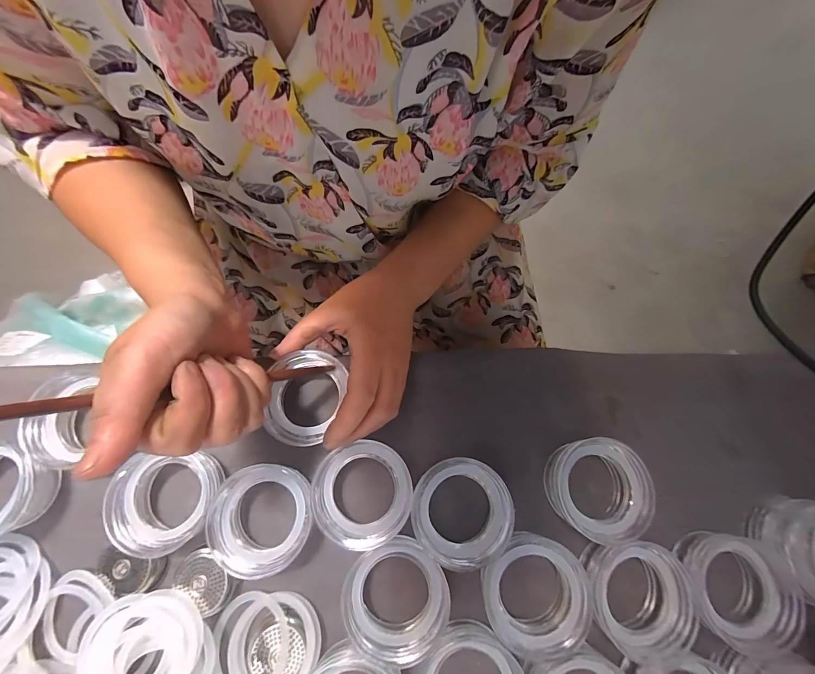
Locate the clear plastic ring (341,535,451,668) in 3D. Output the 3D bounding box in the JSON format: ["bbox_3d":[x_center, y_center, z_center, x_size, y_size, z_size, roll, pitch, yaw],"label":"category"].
[{"bbox_3d":[-0.008,0.178,0.241,0.068,0.021,0.069,0,75,-2],"label":"clear plastic ring"}]

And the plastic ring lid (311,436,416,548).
[{"bbox_3d":[-0.032,0.113,0.257,0.068,0.027,0.069,0,75,-2],"label":"plastic ring lid"}]

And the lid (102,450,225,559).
[{"bbox_3d":[-0.171,0.117,0.250,0.063,0.031,0.064,0,75,-2],"label":"lid"}]

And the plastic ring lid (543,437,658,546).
[{"bbox_3d":[0.141,0.112,0.261,0.064,0.037,0.067,0,75,-2],"label":"plastic ring lid"}]

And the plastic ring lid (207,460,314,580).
[{"bbox_3d":[-0.103,0.129,0.253,0.071,0.022,0.069,0,75,-2],"label":"plastic ring lid"}]

